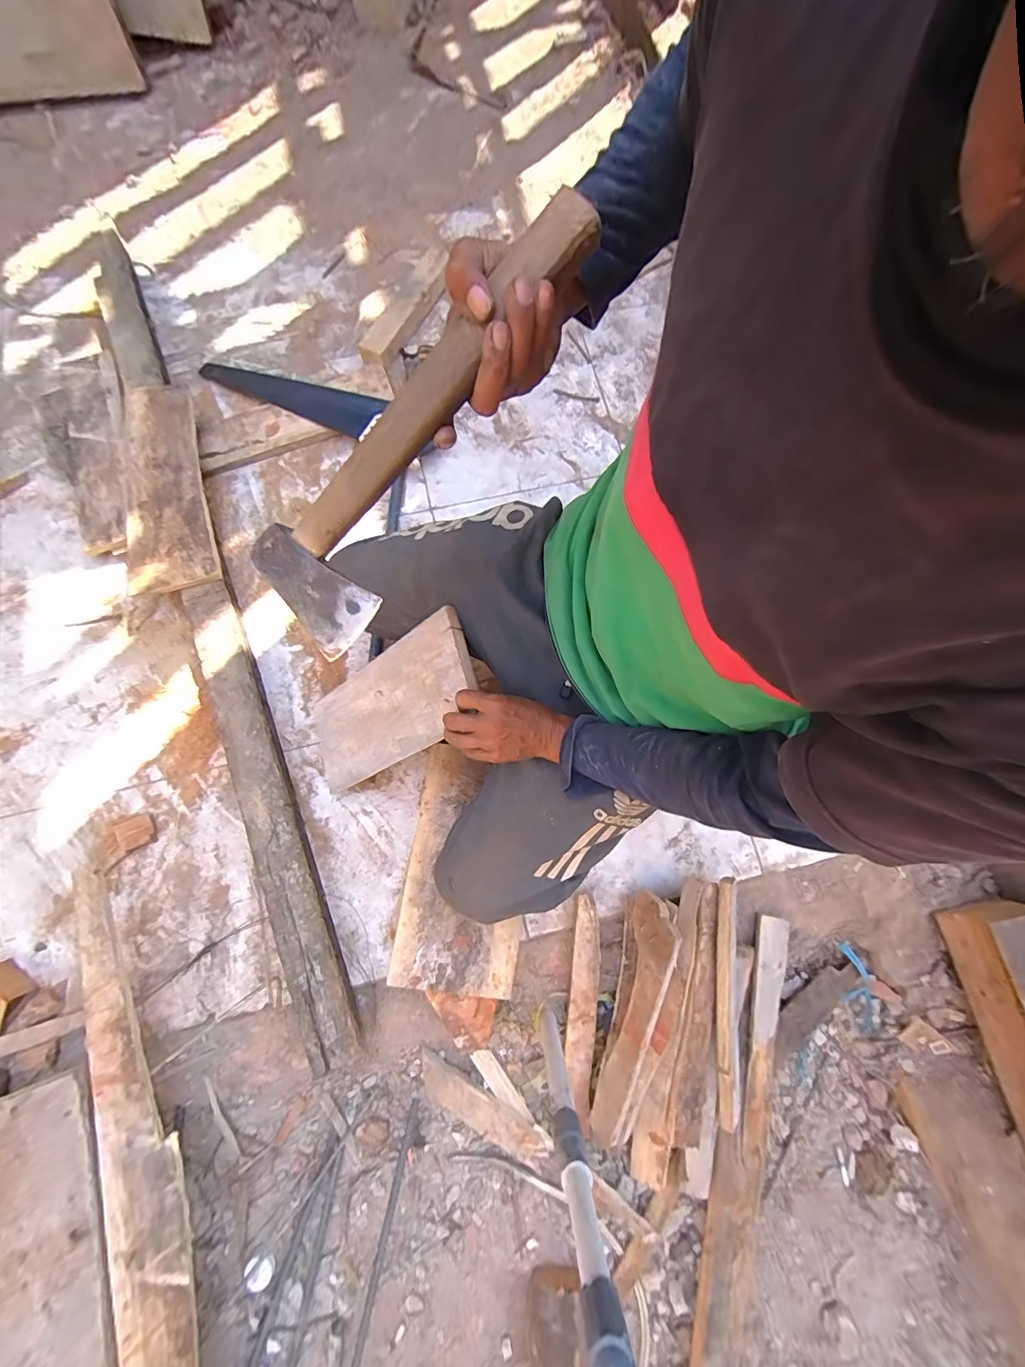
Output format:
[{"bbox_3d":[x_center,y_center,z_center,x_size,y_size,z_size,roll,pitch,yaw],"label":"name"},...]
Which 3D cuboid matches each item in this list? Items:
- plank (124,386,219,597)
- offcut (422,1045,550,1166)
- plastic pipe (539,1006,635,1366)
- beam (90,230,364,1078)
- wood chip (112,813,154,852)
[{"bbox_3d":[-0.637,-0.363,0.816,0.144,0.025,0.419,-16,78,-4],"label":"plank"},{"bbox_3d":[-0.054,0.656,0.693,0.224,0.031,0.055,35,79,7],"label":"offcut"},{"bbox_3d":[0.061,0.471,0.470,0.034,0.441,0.038,-11,77,-3],"label":"plastic pipe"},{"bbox_3d":[-0.572,-0.196,0.819,0.116,0.056,1.642,-22,78,-4],"label":"beam"},{"bbox_3d":[-0.614,0.242,0.732,0.054,0.012,0.048,-25,78,-5],"label":"wood chip"}]

